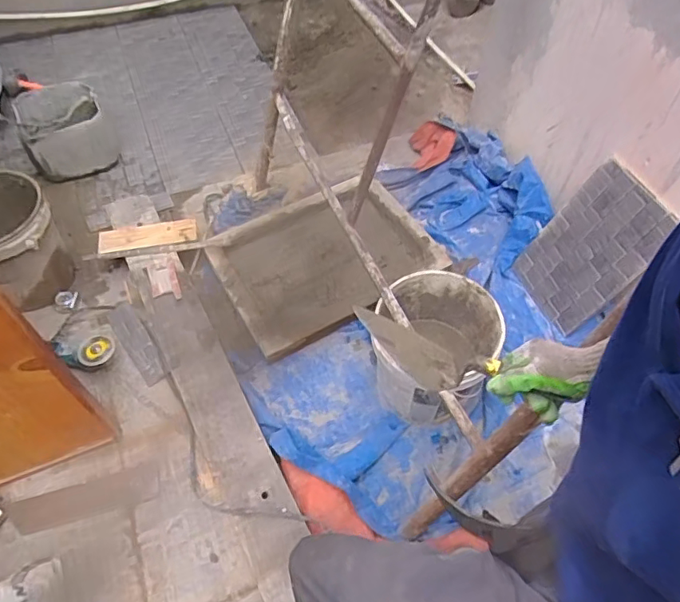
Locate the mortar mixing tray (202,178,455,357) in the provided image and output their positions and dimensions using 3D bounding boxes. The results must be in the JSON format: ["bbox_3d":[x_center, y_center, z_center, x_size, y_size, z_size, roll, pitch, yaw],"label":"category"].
[{"bbox_3d":[-0.045,-0.150,1.788,0.698,0.071,0.517,-29,60,-23],"label":"mortar mixing tray"}]

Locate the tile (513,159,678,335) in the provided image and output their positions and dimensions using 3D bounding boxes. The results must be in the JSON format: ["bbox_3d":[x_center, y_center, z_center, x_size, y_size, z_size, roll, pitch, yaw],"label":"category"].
[{"bbox_3d":[0.723,-0.154,1.564,0.022,0.439,0.302,-3,52,-42],"label":"tile"}]

